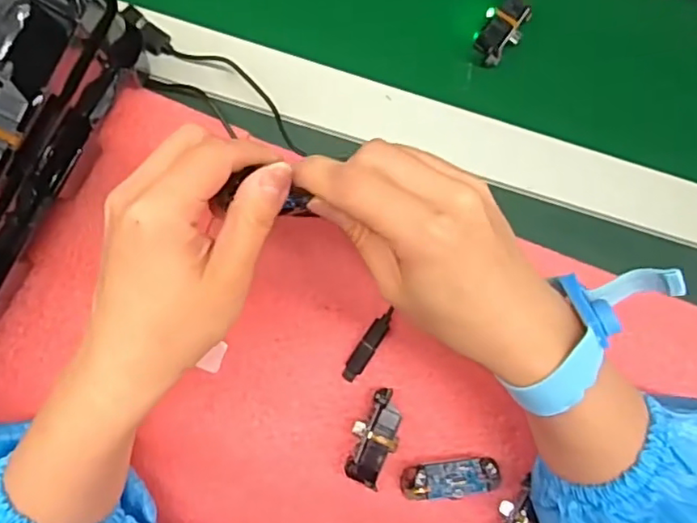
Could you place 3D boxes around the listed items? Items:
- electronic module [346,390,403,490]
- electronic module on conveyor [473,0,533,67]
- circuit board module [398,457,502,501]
[{"bbox_3d":[0.016,0.103,0.354,0.025,0.018,0.054,22,80,-2],"label":"electronic module"},{"bbox_3d":[0.104,-0.158,0.405,0.026,0.020,0.051,36,80,0],"label":"electronic module on conveyor"},{"bbox_3d":[0.060,0.127,0.356,0.056,0.022,0.020,-6,83,-6],"label":"circuit board module"}]

